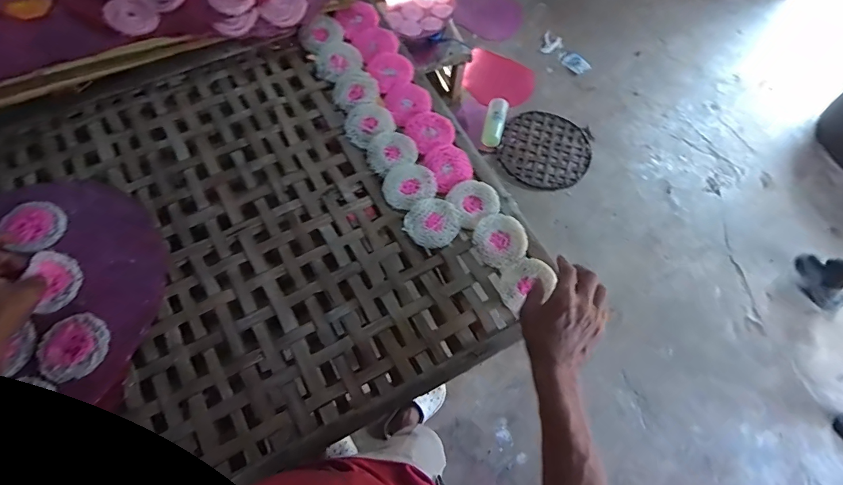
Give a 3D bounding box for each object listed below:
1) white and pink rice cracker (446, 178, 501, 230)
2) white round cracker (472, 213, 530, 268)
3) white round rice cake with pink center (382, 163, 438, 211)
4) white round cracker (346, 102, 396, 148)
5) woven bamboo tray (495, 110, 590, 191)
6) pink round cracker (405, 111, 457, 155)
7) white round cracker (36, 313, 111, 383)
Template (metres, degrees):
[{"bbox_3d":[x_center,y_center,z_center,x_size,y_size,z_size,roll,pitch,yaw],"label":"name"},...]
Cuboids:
[{"bbox_3d":[0.081,-0.062,0.620,0.068,0.018,0.071,-24,72,-12],"label":"white and pink rice cracker"},{"bbox_3d":[0.115,-0.002,0.607,0.076,0.013,0.076,39,88,7],"label":"white round cracker"},{"bbox_3d":[-0.019,-0.088,0.629,0.081,0.006,0.067,-29,73,-14],"label":"white round rice cake with pink center"},{"bbox_3d":[-0.087,-0.193,0.666,0.075,0.009,0.075,1,68,-3],"label":"white round cracker"},{"bbox_3d":[0.540,-0.410,1.784,0.373,0.029,0.392,39,71,11],"label":"woven bamboo tray"},{"bbox_3d":[0.014,-0.182,0.663,0.071,0.005,0.067,1,68,-3],"label":"pink round cracker"},{"bbox_3d":[-0.444,0.131,0.526,0.078,0.013,0.079,0,68,-1],"label":"white round cracker"}]

